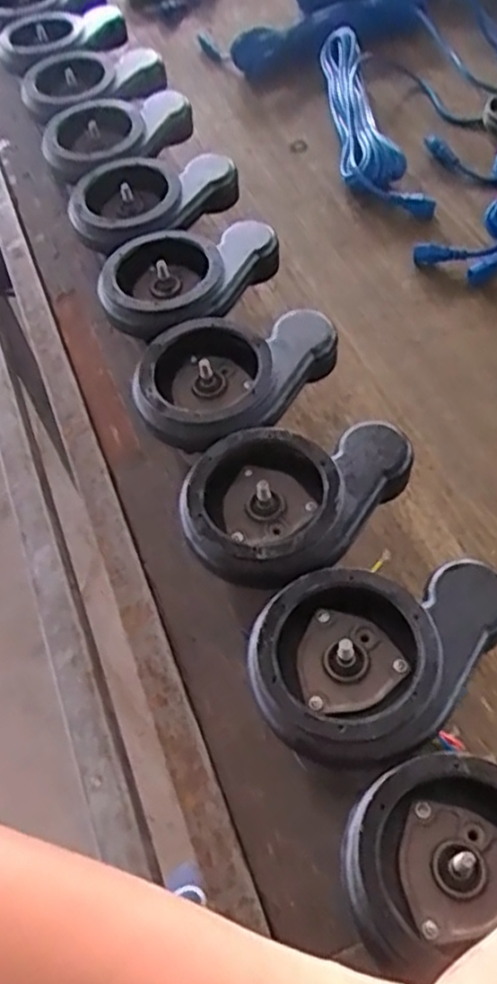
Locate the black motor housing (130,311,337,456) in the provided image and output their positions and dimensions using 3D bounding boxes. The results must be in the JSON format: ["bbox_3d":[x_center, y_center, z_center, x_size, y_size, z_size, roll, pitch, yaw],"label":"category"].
[{"bbox_3d":[-0.013,-0.100,0.589,0.123,0.037,0.164,38,65,26],"label":"black motor housing"}]

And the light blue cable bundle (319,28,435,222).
[{"bbox_3d":[0.161,-0.545,1.056,0.101,0.051,0.435,-9,55,-3],"label":"light blue cable bundle"}]

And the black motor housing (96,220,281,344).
[{"bbox_3d":[-0.065,-0.204,0.661,0.128,0.038,0.158,31,62,23],"label":"black motor housing"}]

